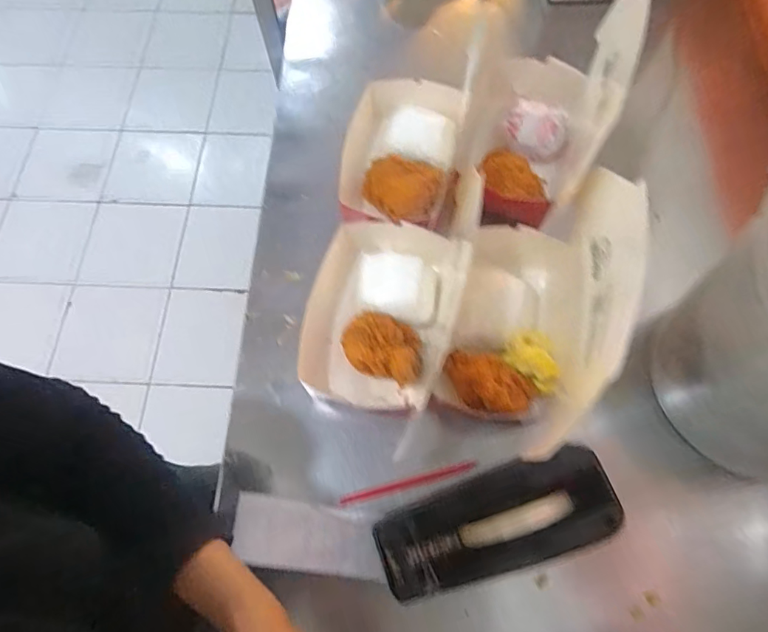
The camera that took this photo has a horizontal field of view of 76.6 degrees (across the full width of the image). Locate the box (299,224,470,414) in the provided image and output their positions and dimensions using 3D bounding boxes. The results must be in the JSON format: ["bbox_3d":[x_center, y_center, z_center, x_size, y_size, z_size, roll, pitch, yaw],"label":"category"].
[{"bbox_3d":[-0.010,0.003,0.504,0.155,0.058,0.196,15,69,7],"label":"box"}]

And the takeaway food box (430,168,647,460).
[{"bbox_3d":[0.138,-0.014,0.454,0.127,0.160,0.230,15,69,7],"label":"takeaway food box"}]

